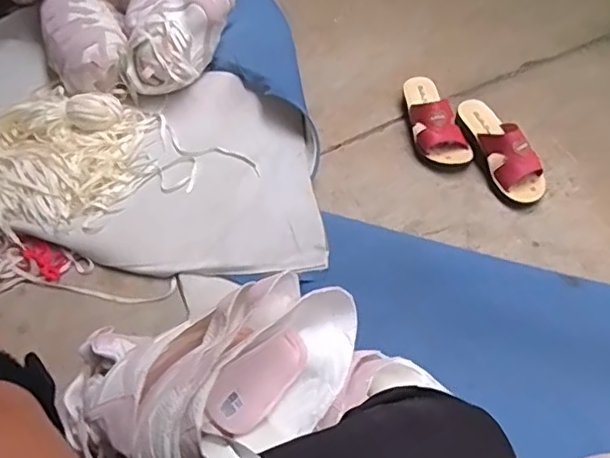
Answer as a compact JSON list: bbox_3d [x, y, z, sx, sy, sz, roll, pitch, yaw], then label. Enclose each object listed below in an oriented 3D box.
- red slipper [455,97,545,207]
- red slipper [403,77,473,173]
[{"bbox_3d":[0.343,-0.144,1.015,0.081,0.081,0.215,-17,55,-8],"label":"red slipper"},{"bbox_3d":[0.233,-0.207,1.071,0.088,0.071,0.220,-11,55,-5],"label":"red slipper"}]

